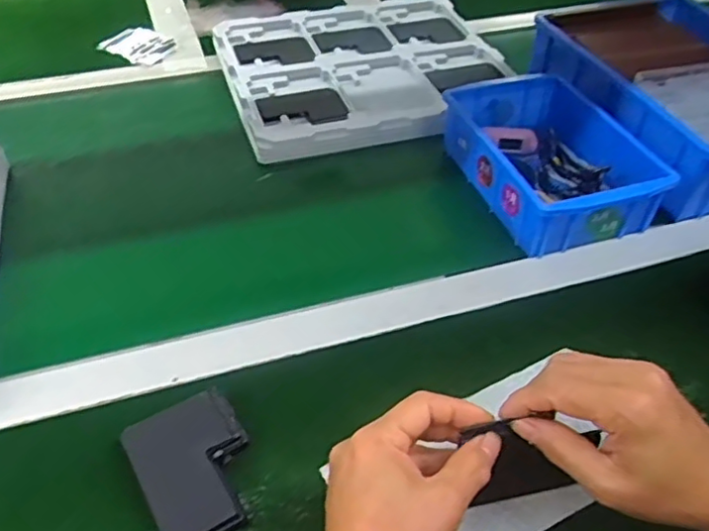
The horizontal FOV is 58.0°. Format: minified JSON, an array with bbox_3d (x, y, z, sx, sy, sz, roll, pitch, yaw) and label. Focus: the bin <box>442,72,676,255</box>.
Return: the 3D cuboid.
[{"bbox_3d":[0.175,-0.108,0.624,0.138,0.068,0.226,-14,45,-18],"label":"bin"}]

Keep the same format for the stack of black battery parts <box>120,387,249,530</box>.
[{"bbox_3d":[-0.097,0.124,0.397,0.069,0.020,0.092,-24,50,-24],"label":"stack of black battery parts"}]

